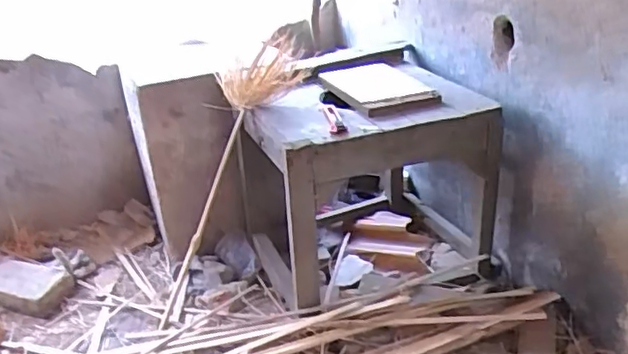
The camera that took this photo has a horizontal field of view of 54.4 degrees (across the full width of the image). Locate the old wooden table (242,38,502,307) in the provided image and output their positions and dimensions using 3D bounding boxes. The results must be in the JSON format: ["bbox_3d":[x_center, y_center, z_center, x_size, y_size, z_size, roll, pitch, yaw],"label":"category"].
[{"bbox_3d":[0.108,-0.030,1.411,0.462,0.394,0.569,-13,24,-11],"label":"old wooden table"}]

